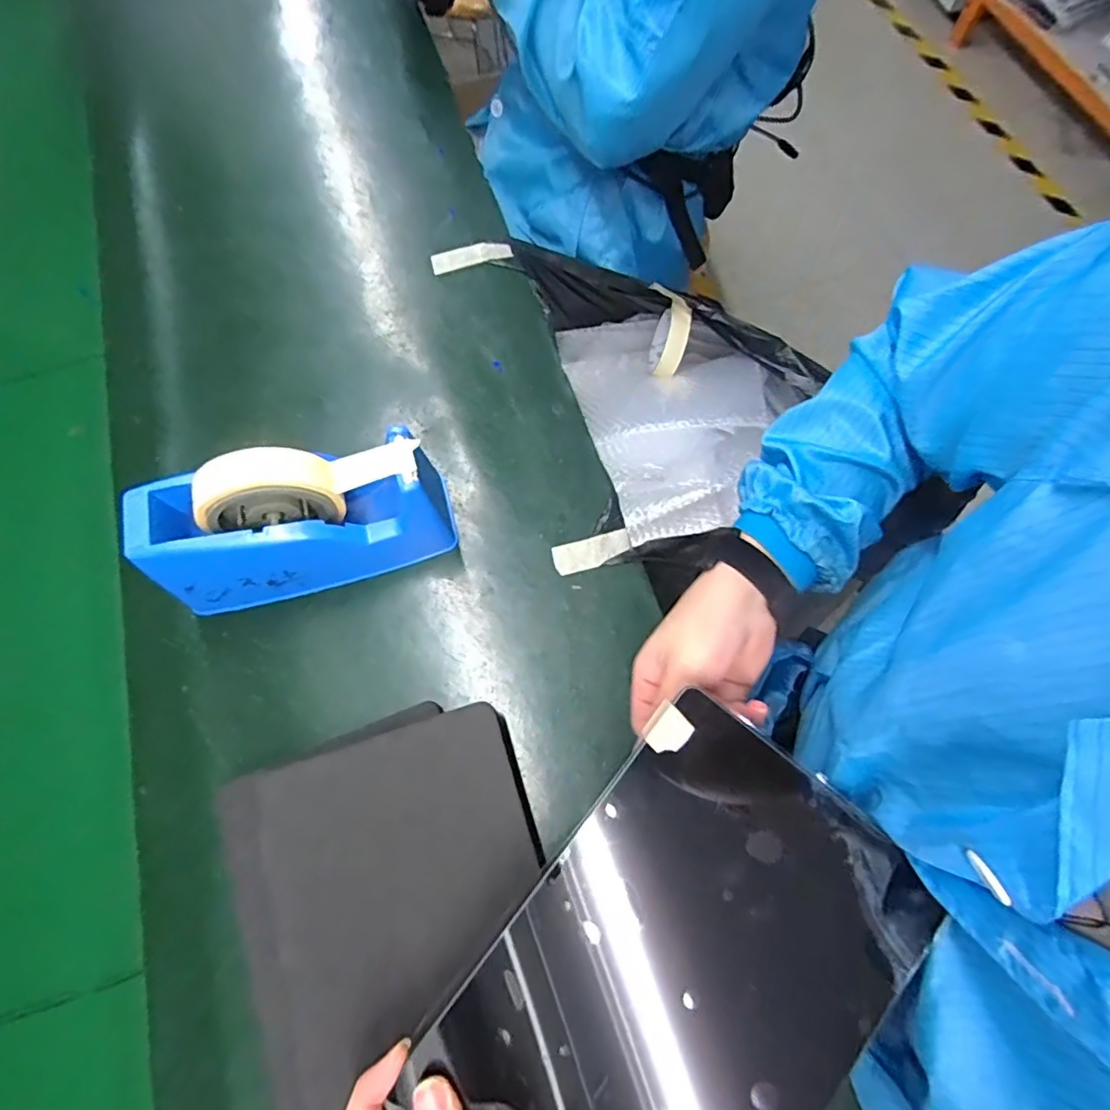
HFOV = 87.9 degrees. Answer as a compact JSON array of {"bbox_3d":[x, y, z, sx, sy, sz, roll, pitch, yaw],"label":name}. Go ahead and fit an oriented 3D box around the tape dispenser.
[{"bbox_3d":[-0.177,-0.022,0.406,0.197,0.106,0.075,-15,71,-6],"label":"tape dispenser"}]

